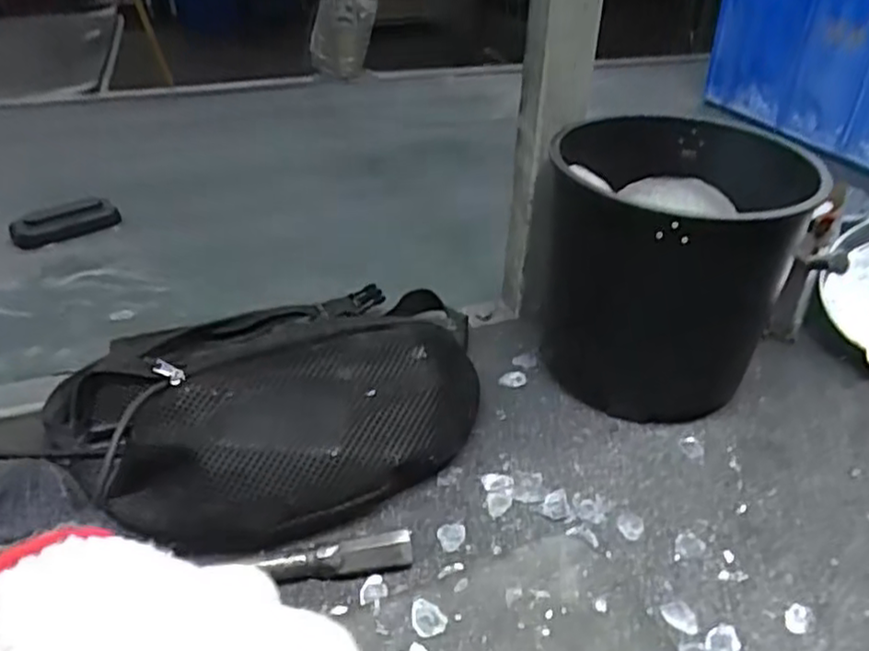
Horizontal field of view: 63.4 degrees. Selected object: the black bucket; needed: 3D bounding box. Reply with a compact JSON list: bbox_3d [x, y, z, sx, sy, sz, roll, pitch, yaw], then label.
[{"bbox_3d":[0.168,-0.045,0.551,0.182,0.179,0.199,11,34,13],"label":"black bucket"}]

